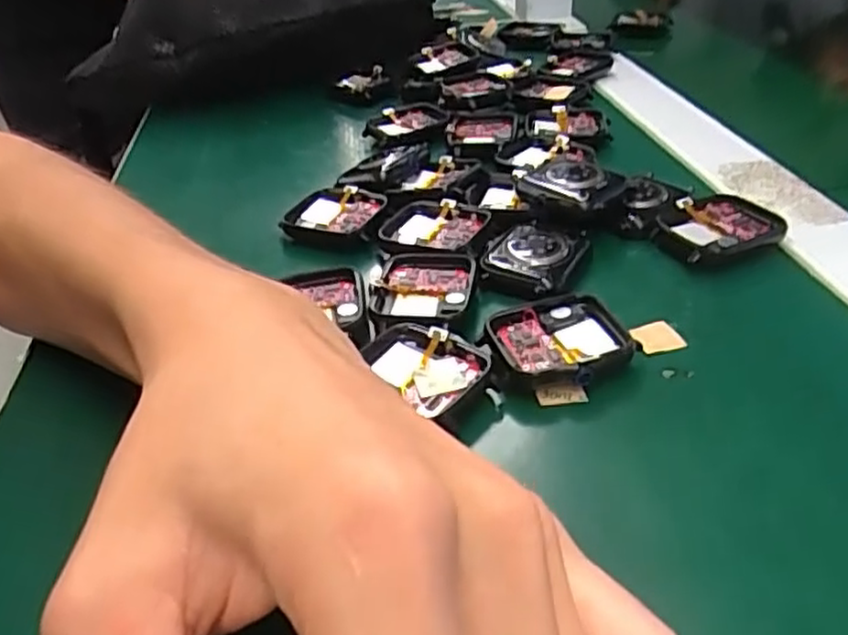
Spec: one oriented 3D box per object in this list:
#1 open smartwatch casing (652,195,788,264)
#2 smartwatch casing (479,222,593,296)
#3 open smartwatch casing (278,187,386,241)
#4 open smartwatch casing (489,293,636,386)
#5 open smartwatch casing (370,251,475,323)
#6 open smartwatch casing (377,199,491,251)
[{"bbox_3d":[0.118,-0.035,0.290,0.043,0.012,0.035,-17,36,-16],"label":"open smartwatch casing"},{"bbox_3d":[0.043,-0.024,0.284,0.034,0.006,0.044,15,39,26],"label":"smartwatch casing"},{"bbox_3d":[-0.041,-0.048,0.328,0.045,0.007,0.035,8,37,18],"label":"open smartwatch casing"},{"bbox_3d":[0.045,0.008,0.239,0.042,0.010,0.040,-9,35,-6],"label":"open smartwatch casing"},{"bbox_3d":[0.001,-0.013,0.274,0.036,0.009,0.037,4,36,12],"label":"open smartwatch casing"},{"bbox_3d":[0.004,-0.038,0.305,0.043,0.011,0.036,10,38,21],"label":"open smartwatch casing"}]

